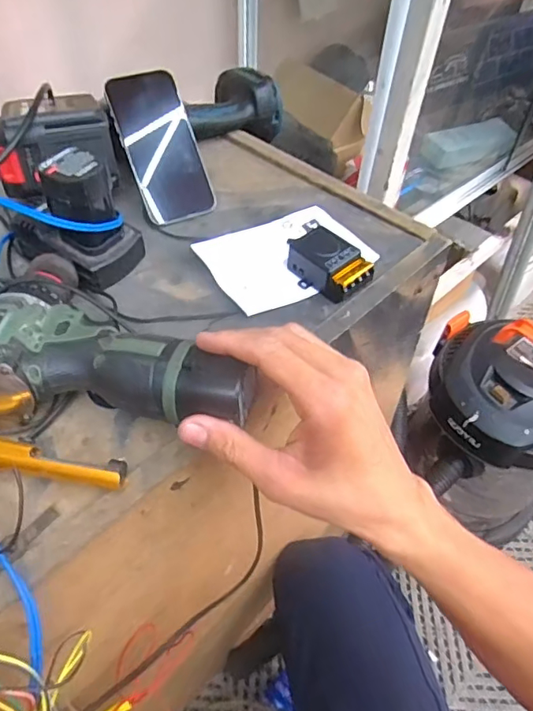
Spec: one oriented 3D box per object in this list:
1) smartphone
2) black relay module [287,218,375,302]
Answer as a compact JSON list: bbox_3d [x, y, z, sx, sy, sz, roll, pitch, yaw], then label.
[{"bbox_3d":[-0.103,-0.205,0.519,0.070,0.011,0.143,-22,98,-20],"label":"smartphone"},{"bbox_3d":[0.052,-0.080,0.452,0.044,0.029,0.068,-33,58,-26],"label":"black relay module"}]

